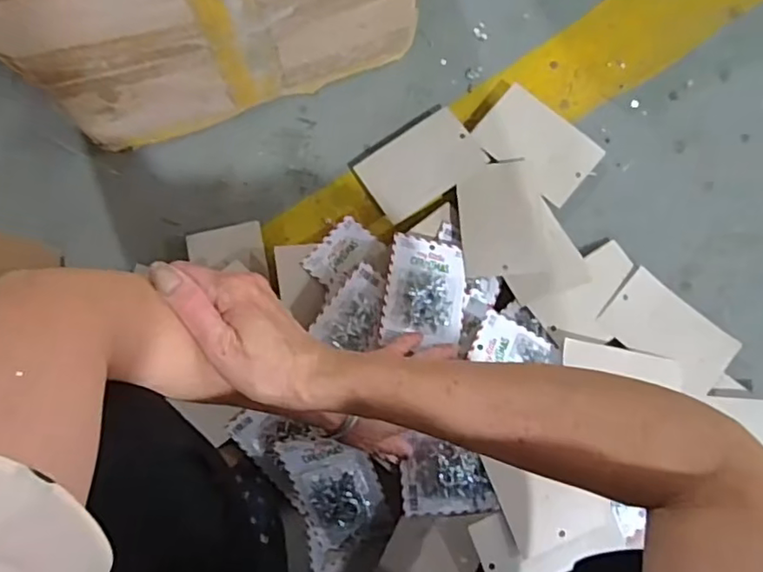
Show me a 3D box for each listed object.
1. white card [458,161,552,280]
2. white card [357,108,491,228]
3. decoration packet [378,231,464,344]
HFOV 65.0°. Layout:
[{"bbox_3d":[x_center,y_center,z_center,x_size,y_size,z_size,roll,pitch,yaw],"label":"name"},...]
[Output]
[{"bbox_3d":[0.128,-0.071,0.631,0.087,0.008,0.124,-5,77,3],"label":"white card"},{"bbox_3d":[0.043,-0.133,0.659,0.125,0.005,0.084,-34,73,0],"label":"white card"},{"bbox_3d":[0.045,0.003,0.598,0.080,0.010,0.114,12,63,-8],"label":"decoration packet"}]

